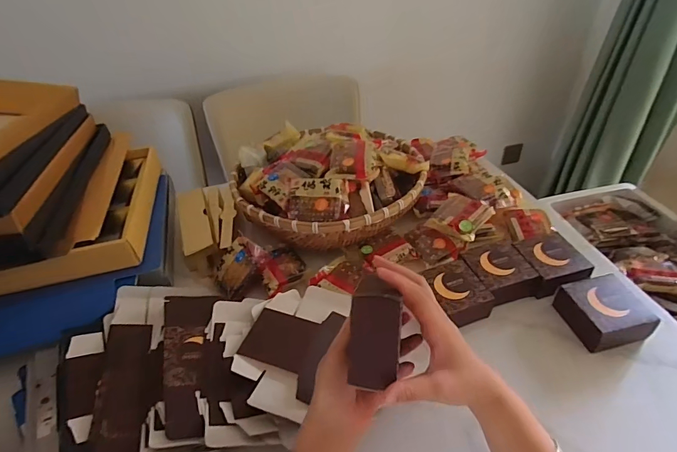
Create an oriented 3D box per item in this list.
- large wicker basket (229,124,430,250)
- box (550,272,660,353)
[{"bbox_3d":[-0.020,-0.096,0.743,0.352,0.123,0.316,5,41,12],"label":"large wicker basket"},{"bbox_3d":[0.374,0.122,0.552,0.092,0.047,0.098,-10,40,-5],"label":"box"}]

